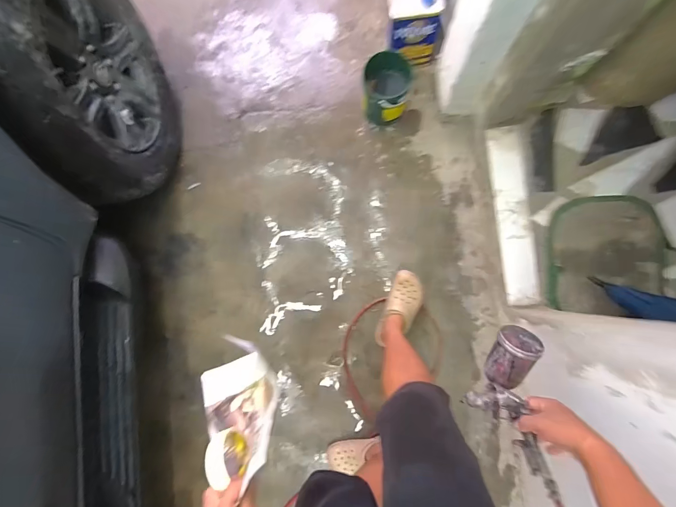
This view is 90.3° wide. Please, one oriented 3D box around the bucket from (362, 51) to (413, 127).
[{"bbox_3d":[0.176,-0.582,1.227,0.156,0.231,0.159,0,88,8],"label":"bucket"}]

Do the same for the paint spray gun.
[{"bbox_3d":[0.329,0.294,0.653,0.132,0.090,0.291,-4,84,7],"label":"paint spray gun"}]

